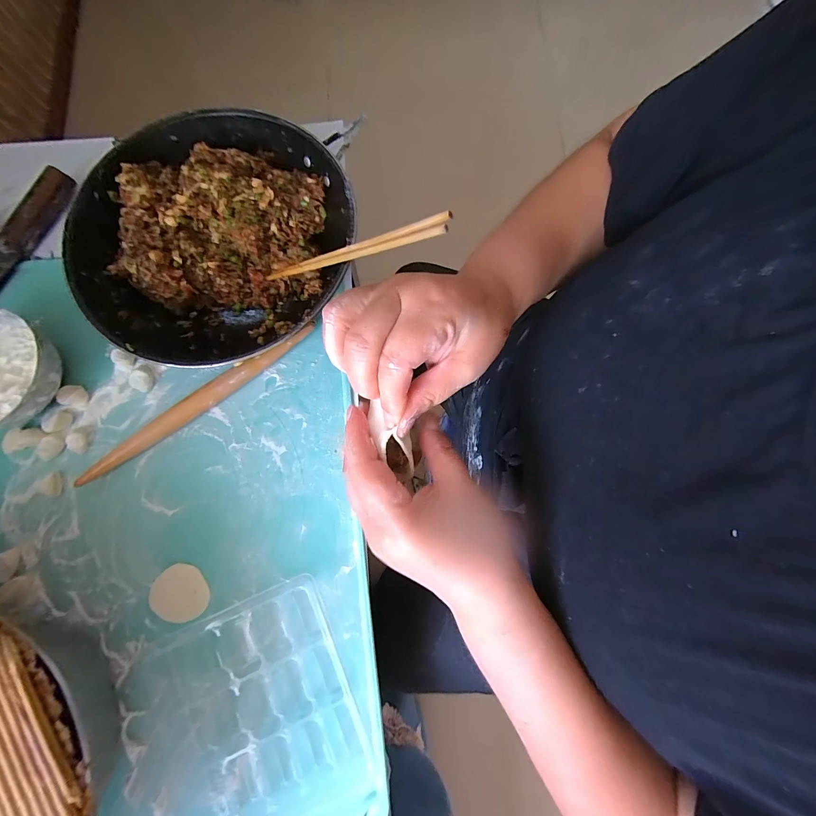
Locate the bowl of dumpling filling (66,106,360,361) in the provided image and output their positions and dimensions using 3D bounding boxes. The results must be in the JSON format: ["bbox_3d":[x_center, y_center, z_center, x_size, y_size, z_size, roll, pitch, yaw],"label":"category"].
[{"bbox_3d":[-0.230,-0.200,0.422,0.281,0.094,0.303,0,79,0],"label":"bowl of dumpling filling"}]

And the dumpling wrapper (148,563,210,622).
[{"bbox_3d":[-0.259,0.211,0.386,0.058,0.004,0.063,-1,72,2],"label":"dumpling wrapper"}]

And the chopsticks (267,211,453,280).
[{"bbox_3d":[-0.070,-0.161,0.361,0.255,0.012,0.013,3,77,34],"label":"chopsticks"}]

